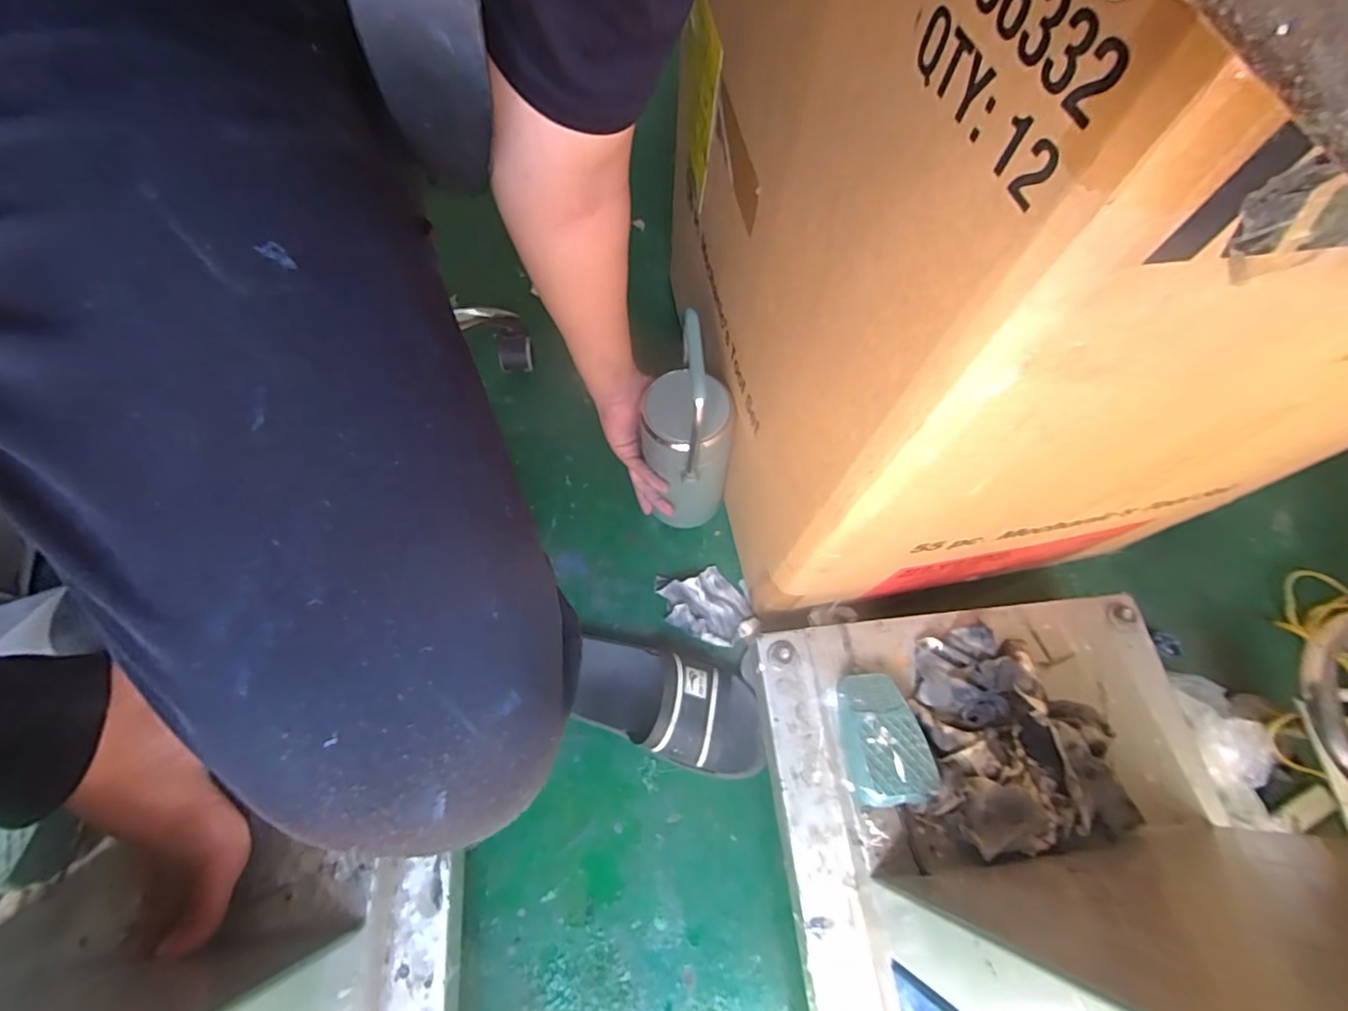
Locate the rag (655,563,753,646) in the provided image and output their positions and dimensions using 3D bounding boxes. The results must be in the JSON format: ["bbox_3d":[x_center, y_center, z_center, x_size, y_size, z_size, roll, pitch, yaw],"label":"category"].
[{"bbox_3d":[0.039,0.120,0.704,0.100,0.030,0.096,-15,68,-8],"label":"rag"}]

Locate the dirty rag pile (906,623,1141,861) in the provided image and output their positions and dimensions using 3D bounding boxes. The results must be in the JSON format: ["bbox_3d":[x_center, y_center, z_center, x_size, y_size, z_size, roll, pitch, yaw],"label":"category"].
[{"bbox_3d":[0.296,0.205,0.538,0.179,0.084,0.194,-1,67,-2],"label":"dirty rag pile"}]

